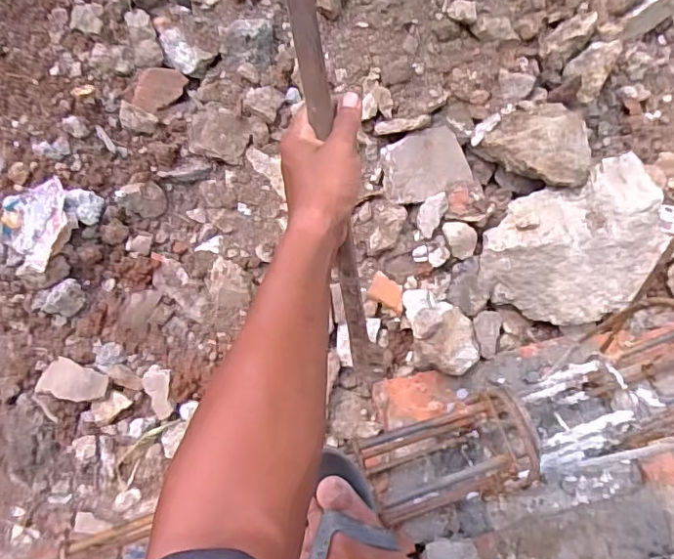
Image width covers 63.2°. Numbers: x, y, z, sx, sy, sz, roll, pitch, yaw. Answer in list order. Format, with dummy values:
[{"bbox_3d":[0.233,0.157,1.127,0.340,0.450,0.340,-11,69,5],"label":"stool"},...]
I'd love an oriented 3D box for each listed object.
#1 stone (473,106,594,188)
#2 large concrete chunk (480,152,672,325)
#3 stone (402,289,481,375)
[{"bbox_3d":[0.306,-0.207,0.817,0.163,0.060,0.115,37,69,22],"label":"stone"},{"bbox_3d":[0.355,-0.048,0.841,0.261,0.130,0.202,-23,96,11],"label":"large concrete chunk"},{"bbox_3d":[0.158,0.080,0.828,0.089,0.060,0.138,-13,61,-4],"label":"stone"}]

